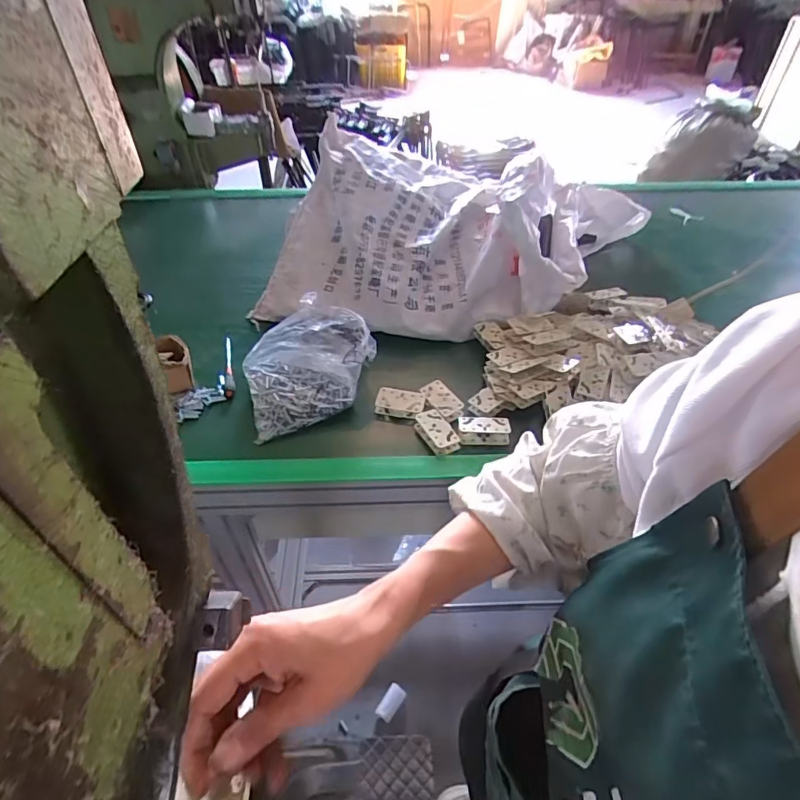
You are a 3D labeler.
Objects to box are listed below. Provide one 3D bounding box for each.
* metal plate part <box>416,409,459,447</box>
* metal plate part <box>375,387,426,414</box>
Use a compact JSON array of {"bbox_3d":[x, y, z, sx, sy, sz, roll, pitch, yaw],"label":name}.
[{"bbox_3d":[0.059,0.041,0.766,0.040,0.006,0.077,-23,48,-21],"label":"metal plate part"},{"bbox_3d":[0.001,-0.002,0.805,0.079,0.009,0.036,5,44,6],"label":"metal plate part"}]

